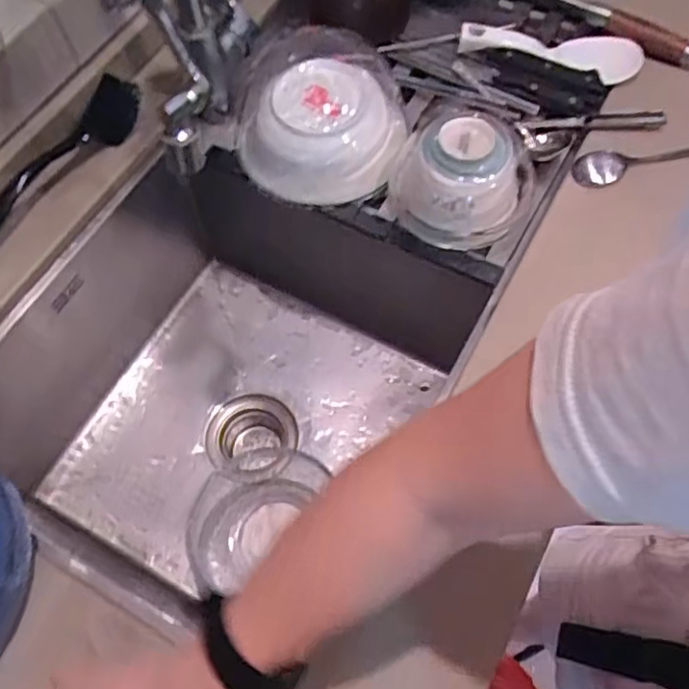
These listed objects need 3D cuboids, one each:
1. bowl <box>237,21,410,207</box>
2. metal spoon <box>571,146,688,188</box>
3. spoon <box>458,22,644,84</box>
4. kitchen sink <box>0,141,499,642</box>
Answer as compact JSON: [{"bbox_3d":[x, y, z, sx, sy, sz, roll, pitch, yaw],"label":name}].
[{"bbox_3d":[-0.023,-0.224,0.629,0.170,0.083,0.160,4,65,3],"label":"bowl"},{"bbox_3d":[0.303,-0.190,0.635,0.169,0.010,0.036,-17,66,-7],"label":"metal spoon"},{"bbox_3d":[0.213,-0.310,0.654,0.181,0.026,0.042,14,66,7],"label":"spoon"},{"bbox_3d":[-0.139,0.037,0.693,0.401,0.239,0.409,24,67,12],"label":"kitchen sink"}]

